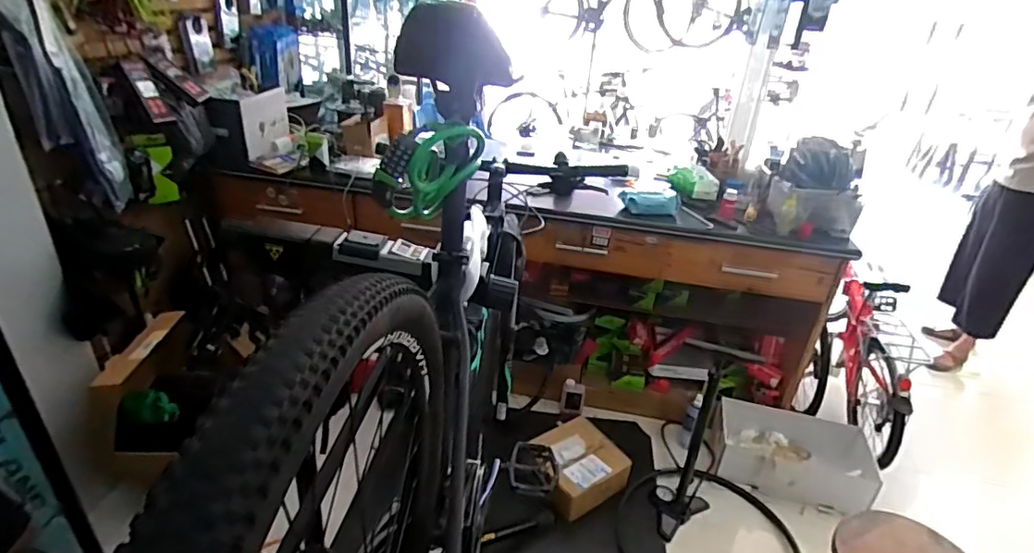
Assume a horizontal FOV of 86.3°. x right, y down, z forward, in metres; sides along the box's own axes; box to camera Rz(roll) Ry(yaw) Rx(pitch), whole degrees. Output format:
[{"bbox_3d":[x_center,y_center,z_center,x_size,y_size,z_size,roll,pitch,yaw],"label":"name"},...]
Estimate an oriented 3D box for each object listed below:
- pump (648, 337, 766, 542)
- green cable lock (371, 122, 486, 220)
[{"bbox_3d":[0.544,0.519,1.741,0.195,0.641,0.227,24,34,32],"label":"pump"},{"bbox_3d":[-0.109,-0.132,0.710,0.069,0.124,0.151,18,31,23],"label":"green cable lock"}]

